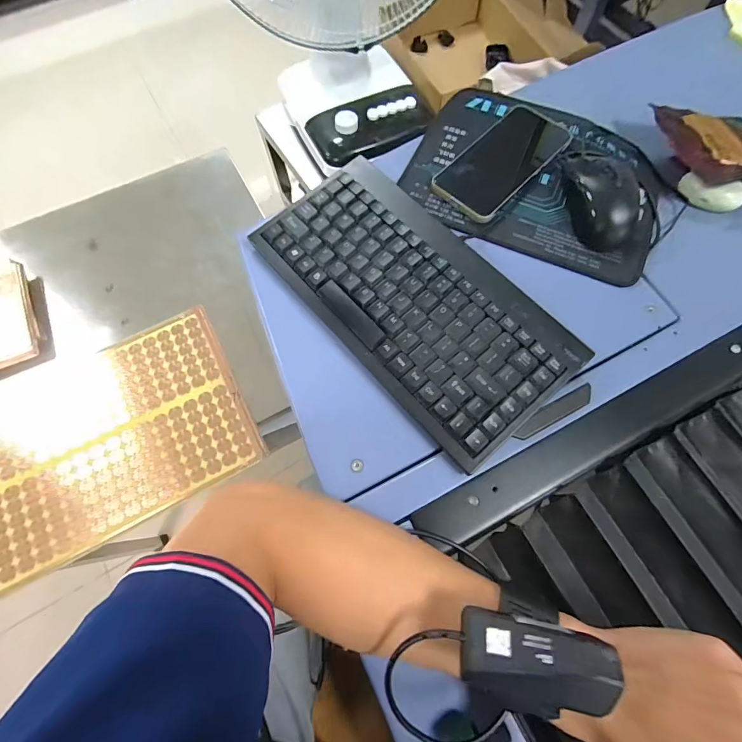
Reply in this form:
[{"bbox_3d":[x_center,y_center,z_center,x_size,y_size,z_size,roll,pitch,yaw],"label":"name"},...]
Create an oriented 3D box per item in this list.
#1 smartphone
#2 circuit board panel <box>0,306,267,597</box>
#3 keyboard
[{"bbox_3d":[0.144,-0.230,0.402,0.078,0.008,0.165,42,76,13],"label":"smartphone"},{"bbox_3d":[-0.444,0.116,0.590,0.473,0.019,0.300,-28,73,-9],"label":"circuit board panel"},{"bbox_3d":[0.034,-0.069,0.331,0.145,0.018,0.290,-40,75,-13],"label":"keyboard"}]

